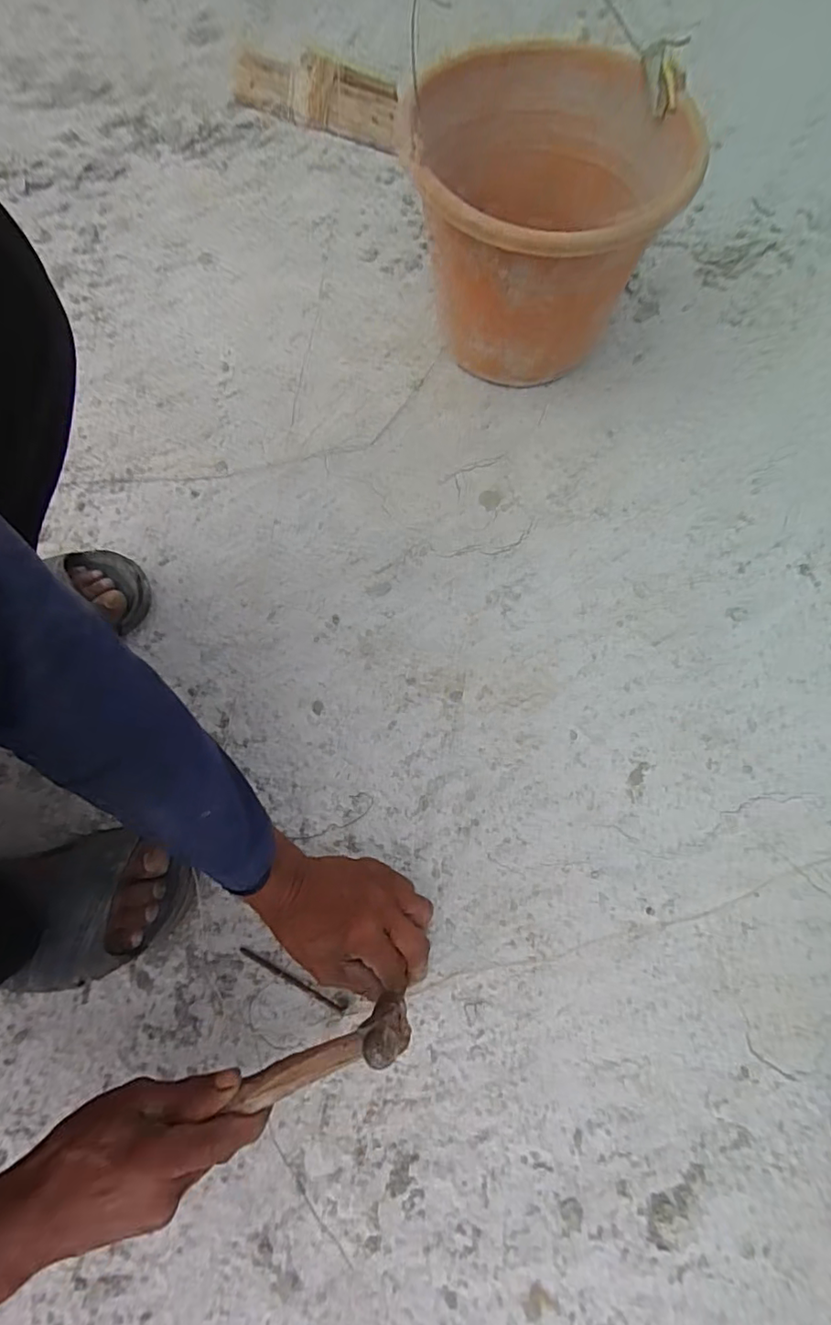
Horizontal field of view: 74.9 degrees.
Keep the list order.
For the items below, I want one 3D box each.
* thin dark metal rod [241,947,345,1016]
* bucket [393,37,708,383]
[{"bbox_3d":[-0.100,0.254,0.435,0.094,0.005,0.007,25,74,10],"label":"thin dark metal rod"},{"bbox_3d":[0.133,-0.449,0.561,0.245,0.197,0.284,0,71,2],"label":"bucket"}]

